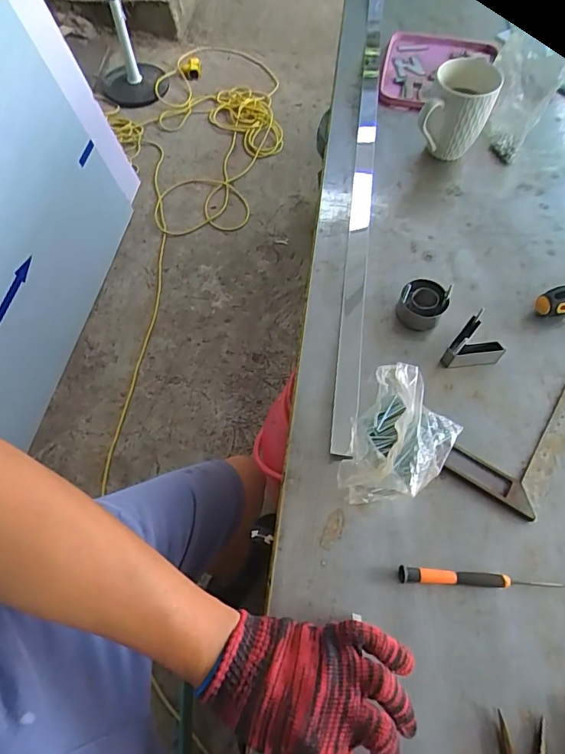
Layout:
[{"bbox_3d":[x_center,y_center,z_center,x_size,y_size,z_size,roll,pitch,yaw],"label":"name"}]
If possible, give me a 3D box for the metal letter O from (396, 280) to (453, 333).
[{"bbox_3d":[0.162,-0.084,0.547,0.052,0.038,0.050,0,62,1],"label":"metal letter O"}]

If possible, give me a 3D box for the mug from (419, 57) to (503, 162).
[{"bbox_3d":[0.237,-0.354,0.647,0.084,0.105,0.102,18,64,11],"label":"mug"}]

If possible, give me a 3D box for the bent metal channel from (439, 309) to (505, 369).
[{"bbox_3d":[0.211,-0.031,0.512,0.048,0.038,0.060,37,69,19],"label":"bent metal channel"}]

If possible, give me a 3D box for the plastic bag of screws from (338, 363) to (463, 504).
[{"bbox_3d":[0.111,0.065,0.447,0.096,0.077,0.125,26,65,14],"label":"plastic bag of screws"}]

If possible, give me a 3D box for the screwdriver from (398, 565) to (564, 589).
[{"bbox_3d":[0.178,0.182,0.421,0.144,0.011,0.013,4,62,3],"label":"screwdriver"}]

